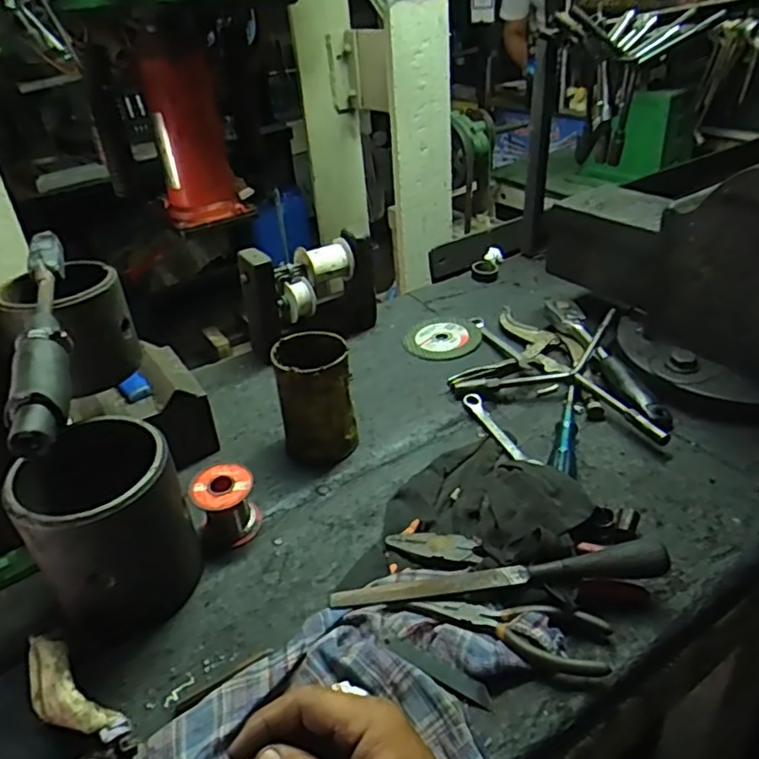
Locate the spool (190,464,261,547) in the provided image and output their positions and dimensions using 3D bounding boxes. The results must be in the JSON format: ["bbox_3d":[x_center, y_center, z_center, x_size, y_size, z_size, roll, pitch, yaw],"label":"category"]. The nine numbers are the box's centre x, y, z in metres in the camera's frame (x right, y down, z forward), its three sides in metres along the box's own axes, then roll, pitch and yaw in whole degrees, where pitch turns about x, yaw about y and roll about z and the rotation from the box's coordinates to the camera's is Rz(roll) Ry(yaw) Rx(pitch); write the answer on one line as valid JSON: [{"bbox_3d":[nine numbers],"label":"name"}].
[{"bbox_3d":[-0.134,0.111,0.548,0.053,0.058,0.047,-19,35,-20],"label":"spool"}]

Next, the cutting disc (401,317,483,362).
[{"bbox_3d":[0.082,-0.057,0.827,0.106,0.005,0.106,-3,33,2],"label":"cutting disc"}]

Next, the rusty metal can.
[{"bbox_3d":[-0.062,0.022,0.619,0.070,0.120,0.065,-3,33,2],"label":"rusty metal can"}]

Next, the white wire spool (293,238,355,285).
[{"bbox_3d":[-0.066,-0.145,0.775,0.067,0.047,0.045,-26,38,-29],"label":"white wire spool"}]

